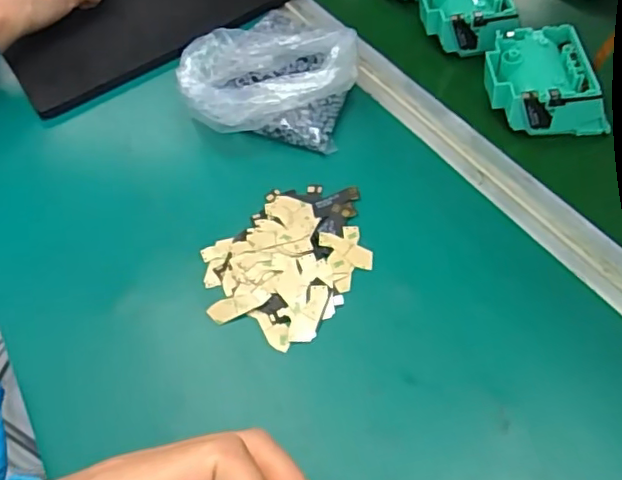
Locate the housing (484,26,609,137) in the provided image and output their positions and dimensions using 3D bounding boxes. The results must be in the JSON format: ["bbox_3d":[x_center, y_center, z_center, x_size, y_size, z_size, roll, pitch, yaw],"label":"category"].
[{"bbox_3d":[0.163,-0.112,0.414,0.071,0.037,0.076,-4,54,2],"label":"housing"}]

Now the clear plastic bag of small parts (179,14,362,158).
[{"bbox_3d":[-0.030,-0.128,0.432,0.126,0.052,0.125,0,54,5],"label":"clear plastic bag of small parts"}]

